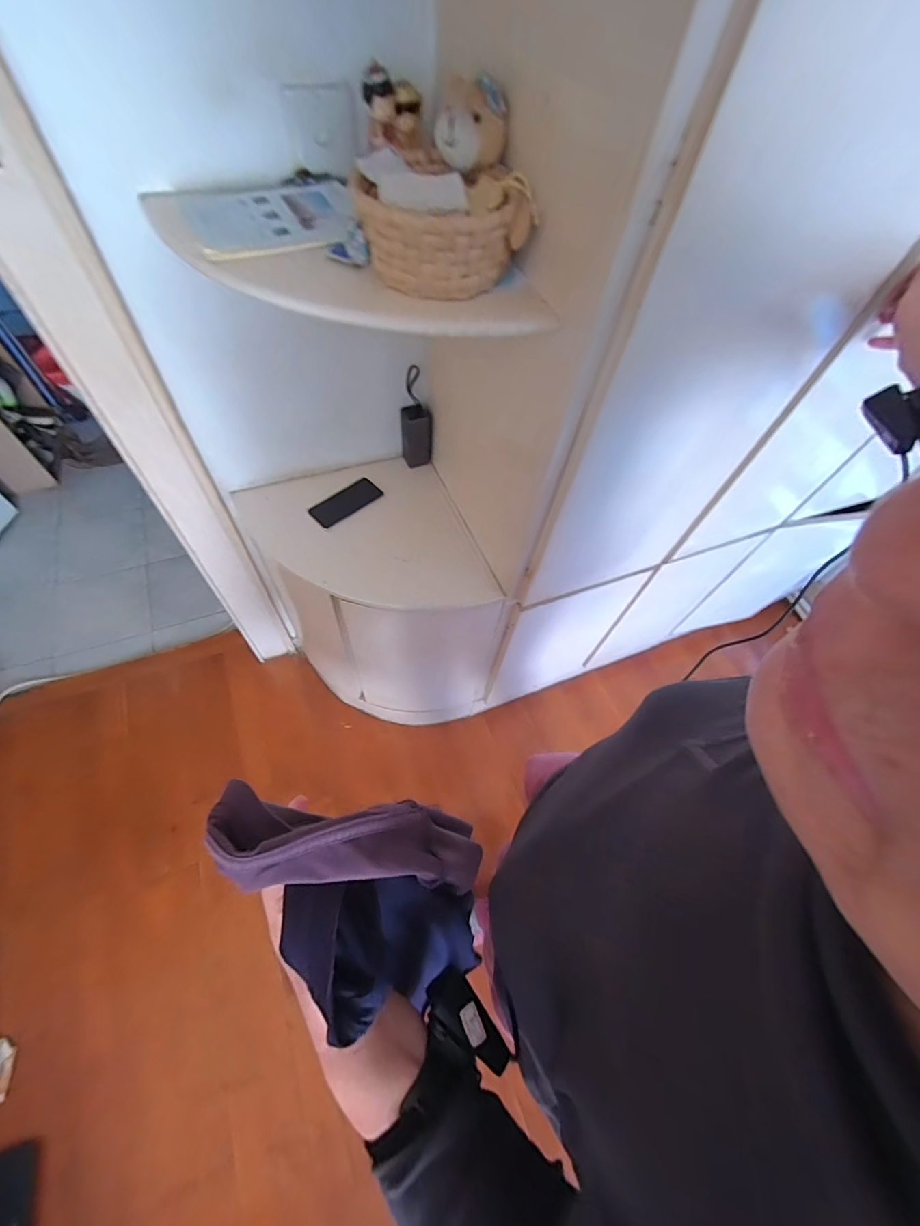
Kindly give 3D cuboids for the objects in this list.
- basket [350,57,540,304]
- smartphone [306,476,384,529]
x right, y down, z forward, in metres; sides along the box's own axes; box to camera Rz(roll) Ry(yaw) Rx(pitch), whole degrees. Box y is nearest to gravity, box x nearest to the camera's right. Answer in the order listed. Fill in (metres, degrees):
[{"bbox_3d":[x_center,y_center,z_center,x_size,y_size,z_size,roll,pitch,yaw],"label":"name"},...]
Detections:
[{"bbox_3d":[-0.023,-0.431,0.500,0.177,0.077,0.171,-10,61,-11],"label":"basket"},{"bbox_3d":[-0.247,-0.242,0.981,0.160,0.008,0.078,-38,70,-24],"label":"smartphone"}]

